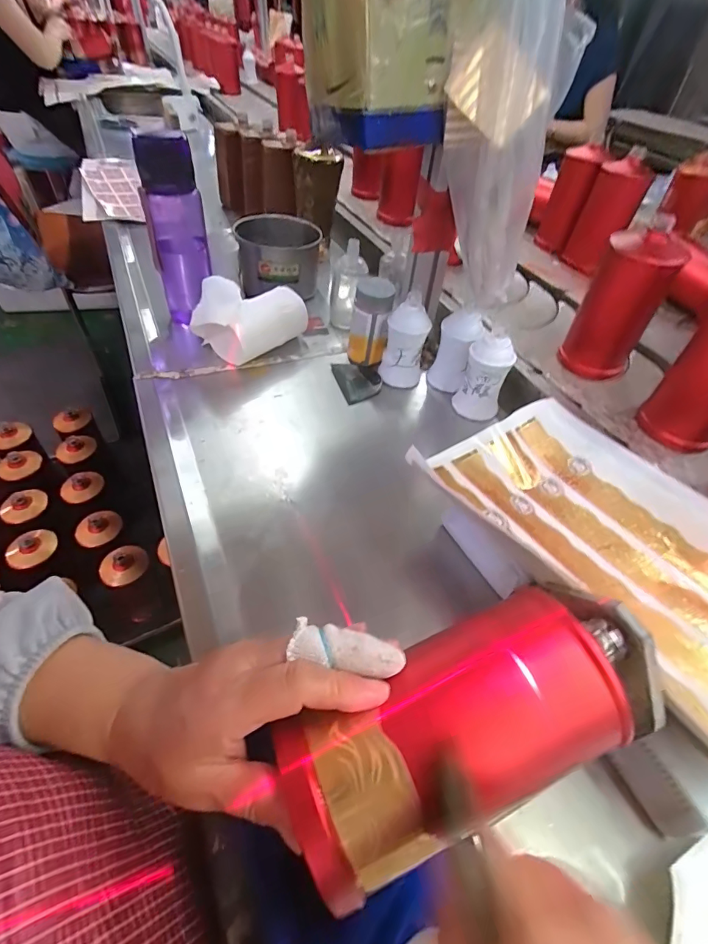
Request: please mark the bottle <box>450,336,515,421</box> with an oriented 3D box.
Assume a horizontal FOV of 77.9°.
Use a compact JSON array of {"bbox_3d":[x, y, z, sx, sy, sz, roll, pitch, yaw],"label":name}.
[{"bbox_3d":[0.167,-0.125,0.556,0.058,0.106,0.053,20,50,13],"label":"bottle"}]

